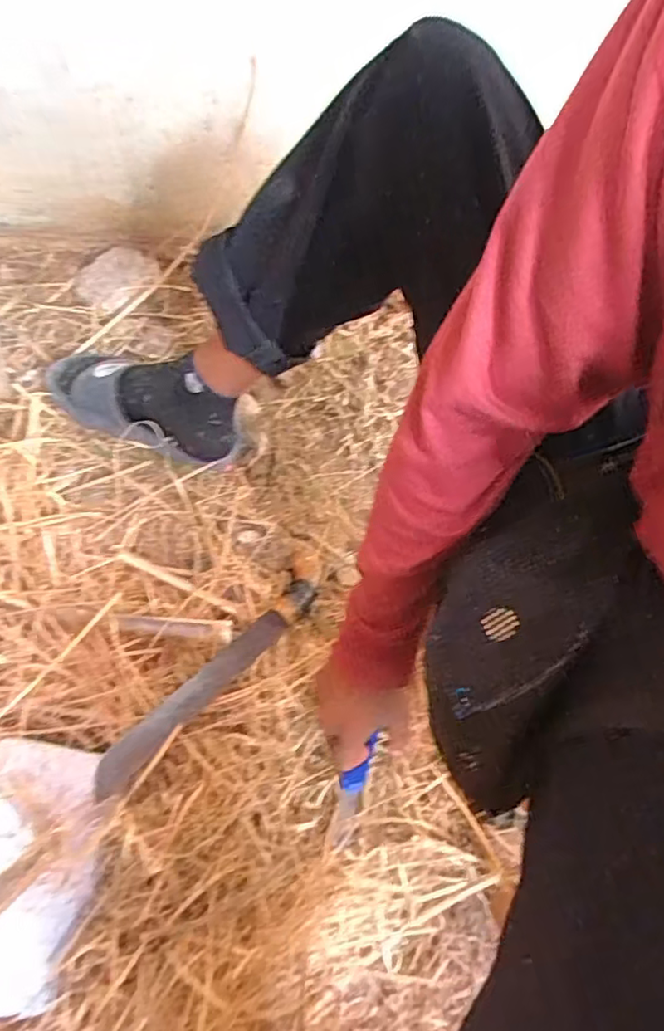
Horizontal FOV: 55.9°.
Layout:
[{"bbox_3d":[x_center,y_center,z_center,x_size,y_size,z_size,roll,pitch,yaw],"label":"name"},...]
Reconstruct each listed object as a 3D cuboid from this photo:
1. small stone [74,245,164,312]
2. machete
[{"bbox_3d":[-0.295,-0.328,0.863,0.108,0.030,0.090,-33,69,-19],"label":"small stone"},{"bbox_3d":[-0.106,0.144,0.622,0.041,0.018,0.313,36,52,14],"label":"machete"}]

